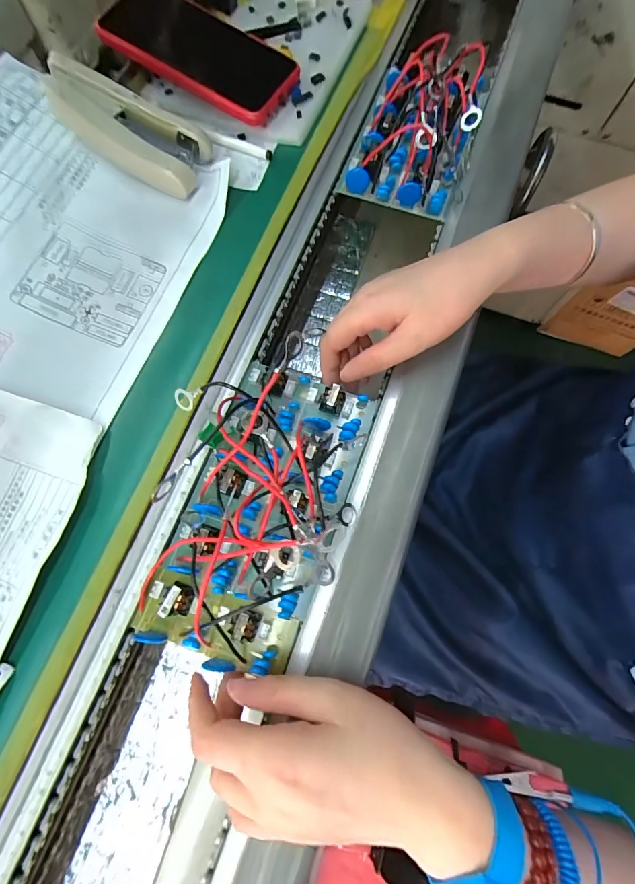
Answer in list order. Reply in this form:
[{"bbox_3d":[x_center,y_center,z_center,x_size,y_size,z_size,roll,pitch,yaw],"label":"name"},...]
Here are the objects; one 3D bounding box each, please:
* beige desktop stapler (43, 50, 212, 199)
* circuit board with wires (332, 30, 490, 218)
[{"bbox_3d":[-0.149,-0.244,0.306,0.115,0.034,0.044,23,73,-18],"label":"beige desktop stapler"},{"bbox_3d":[0.083,-0.265,0.322,0.095,0.073,0.112,17,74,4],"label":"circuit board with wires"}]

